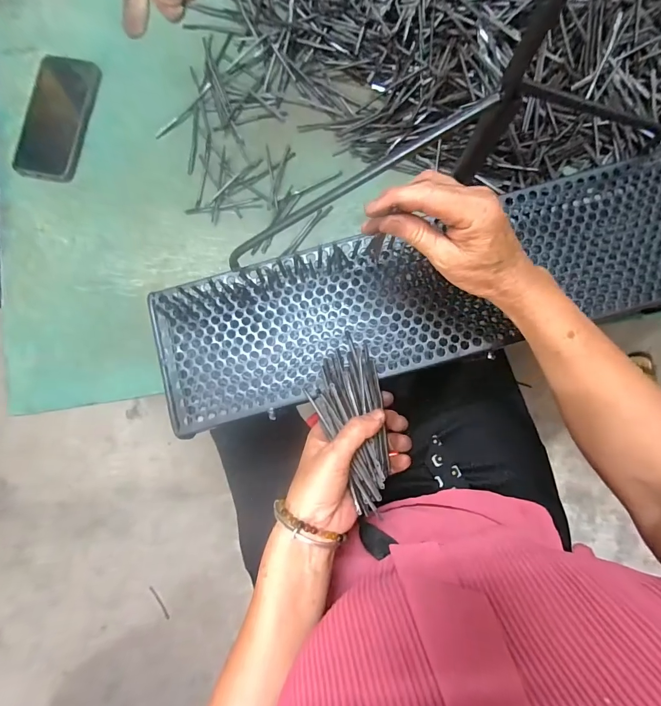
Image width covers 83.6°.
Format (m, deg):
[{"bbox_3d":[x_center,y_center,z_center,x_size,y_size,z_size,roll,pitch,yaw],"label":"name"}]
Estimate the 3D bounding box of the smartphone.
[{"bbox_3d":[-0.353,-0.305,0.480,0.084,0.008,0.167,10,84,4],"label":"smartphone"}]

